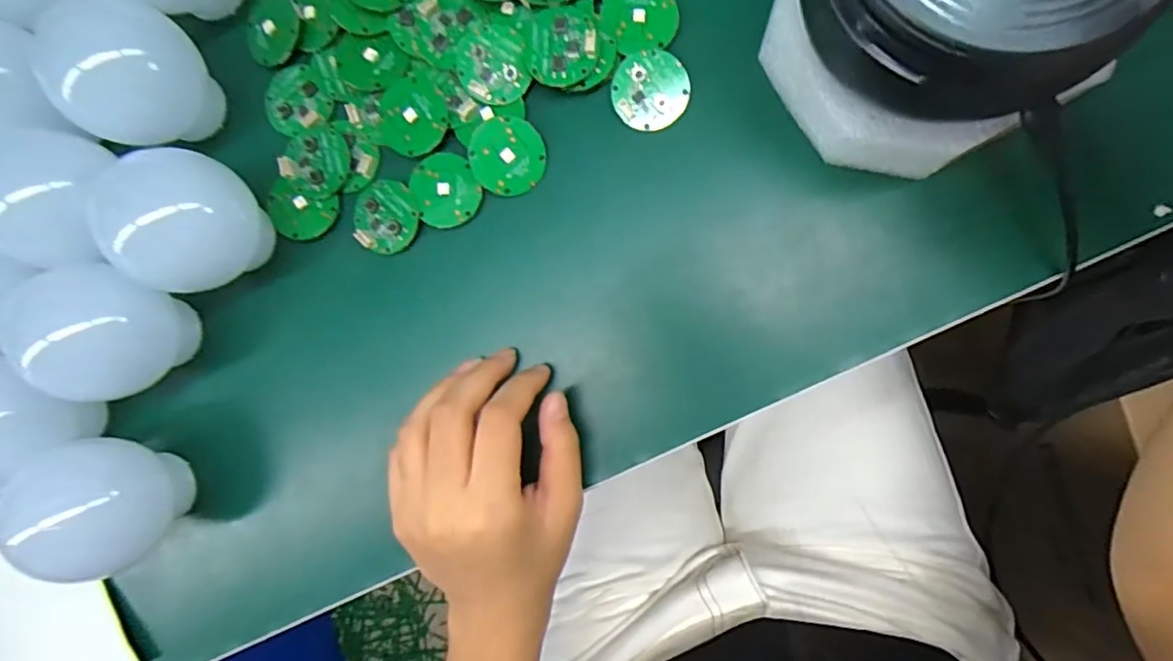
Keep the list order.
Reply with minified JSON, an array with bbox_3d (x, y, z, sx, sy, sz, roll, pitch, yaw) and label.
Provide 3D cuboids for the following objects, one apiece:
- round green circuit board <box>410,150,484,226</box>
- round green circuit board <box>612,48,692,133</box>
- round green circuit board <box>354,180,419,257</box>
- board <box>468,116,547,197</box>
[{"bbox_3d":[-0.067,-0.068,0.277,0.031,0.005,0.035,-22,86,6],"label":"round green circuit board"},{"bbox_3d":[0.030,-0.112,0.267,0.034,0.008,0.033,0,89,7],"label":"round green circuit board"},{"bbox_3d":[-0.098,-0.055,0.281,0.035,0.005,0.033,0,89,7],"label":"round green circuit board"},{"bbox_3d":[-0.037,-0.082,0.272,0.035,0.004,0.035,-2,105,-8],"label":"board"}]

